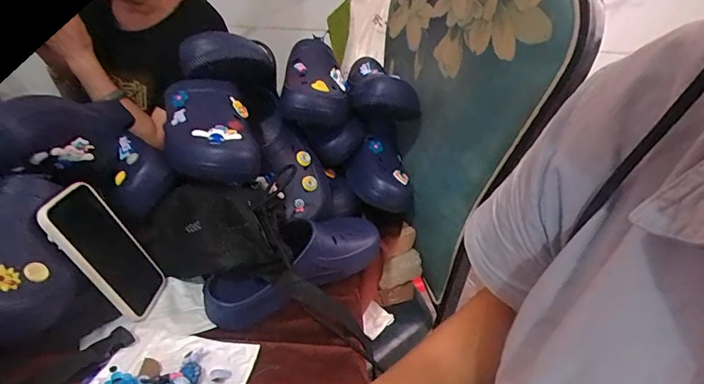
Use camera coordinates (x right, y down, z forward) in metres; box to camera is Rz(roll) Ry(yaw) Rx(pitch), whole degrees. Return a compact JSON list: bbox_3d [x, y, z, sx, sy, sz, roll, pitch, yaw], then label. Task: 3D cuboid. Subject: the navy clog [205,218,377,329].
[{"bbox_3d":[-0.069,0.080,0.561,0.088,0.079,0.261,27,36,37],"label":"navy clog"}]

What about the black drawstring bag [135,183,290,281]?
[{"bbox_3d":[-0.180,0.050,0.547,0.205,0.121,0.050,-3,-1,10],"label":"black drawstring bag"}]

